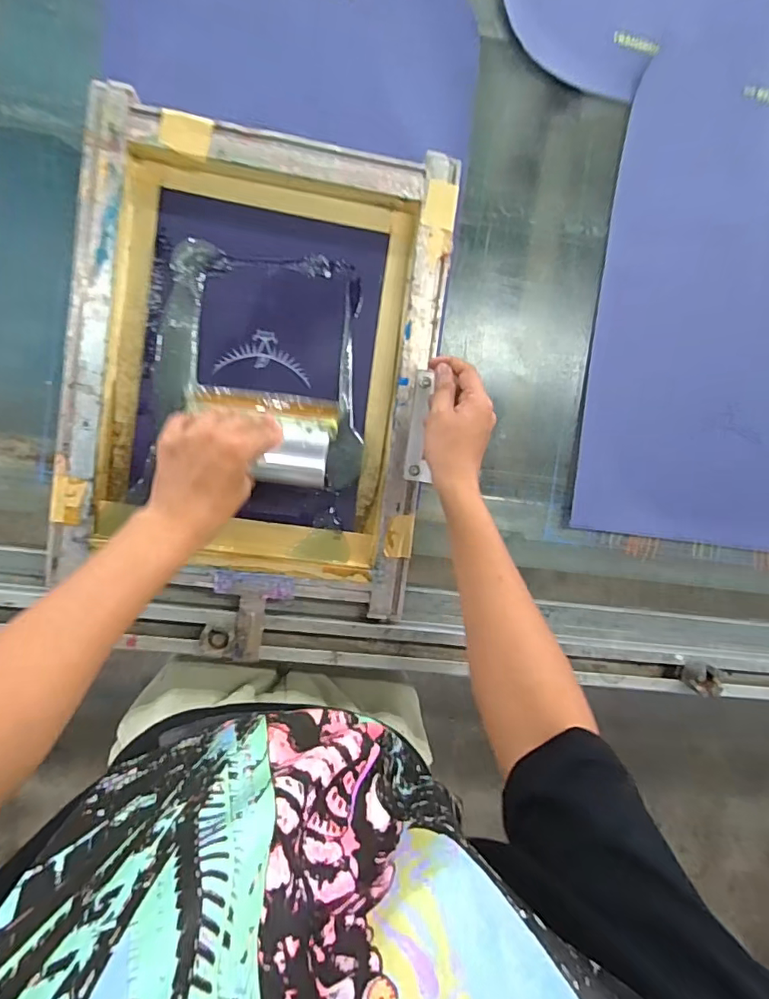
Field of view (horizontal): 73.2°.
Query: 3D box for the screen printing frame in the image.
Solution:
[{"bbox_3d":[-0.135,-0.140,0.564,0.372,0.039,0.479,7,92,-8],"label":"screen printing frame"}]

